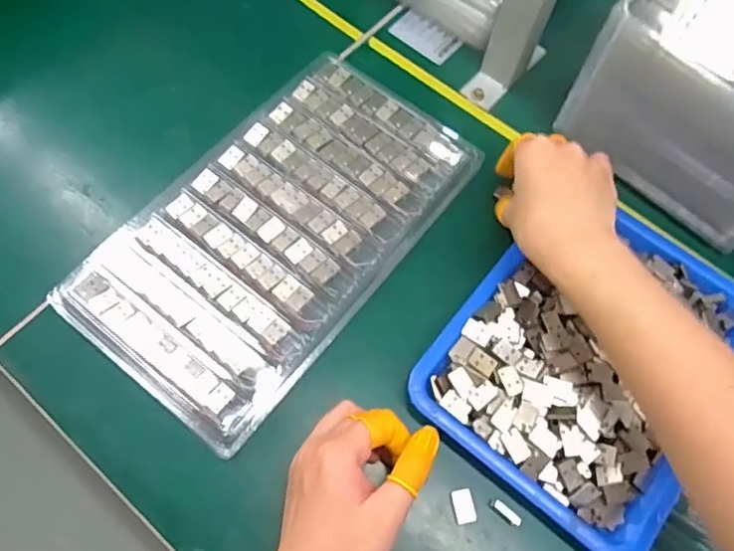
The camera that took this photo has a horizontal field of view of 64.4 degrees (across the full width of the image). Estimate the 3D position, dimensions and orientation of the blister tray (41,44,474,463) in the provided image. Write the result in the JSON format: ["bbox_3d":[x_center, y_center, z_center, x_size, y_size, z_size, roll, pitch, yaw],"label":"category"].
[{"bbox_3d":[-0.061,-0.038,0.428,0.162,0.022,0.291,37,72,13],"label":"blister tray"}]

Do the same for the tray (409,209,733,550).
[{"bbox_3d":[0.157,0.047,0.396,0.170,0.029,0.226,37,72,13],"label":"tray"}]

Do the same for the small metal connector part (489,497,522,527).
[{"bbox_3d":[0.087,0.149,0.367,0.022,0.007,0.008,41,73,14],"label":"small metal connector part"}]

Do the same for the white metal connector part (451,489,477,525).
[{"bbox_3d":[0.061,0.145,0.366,0.013,0.004,0.020,-12,69,-6],"label":"white metal connector part"}]

